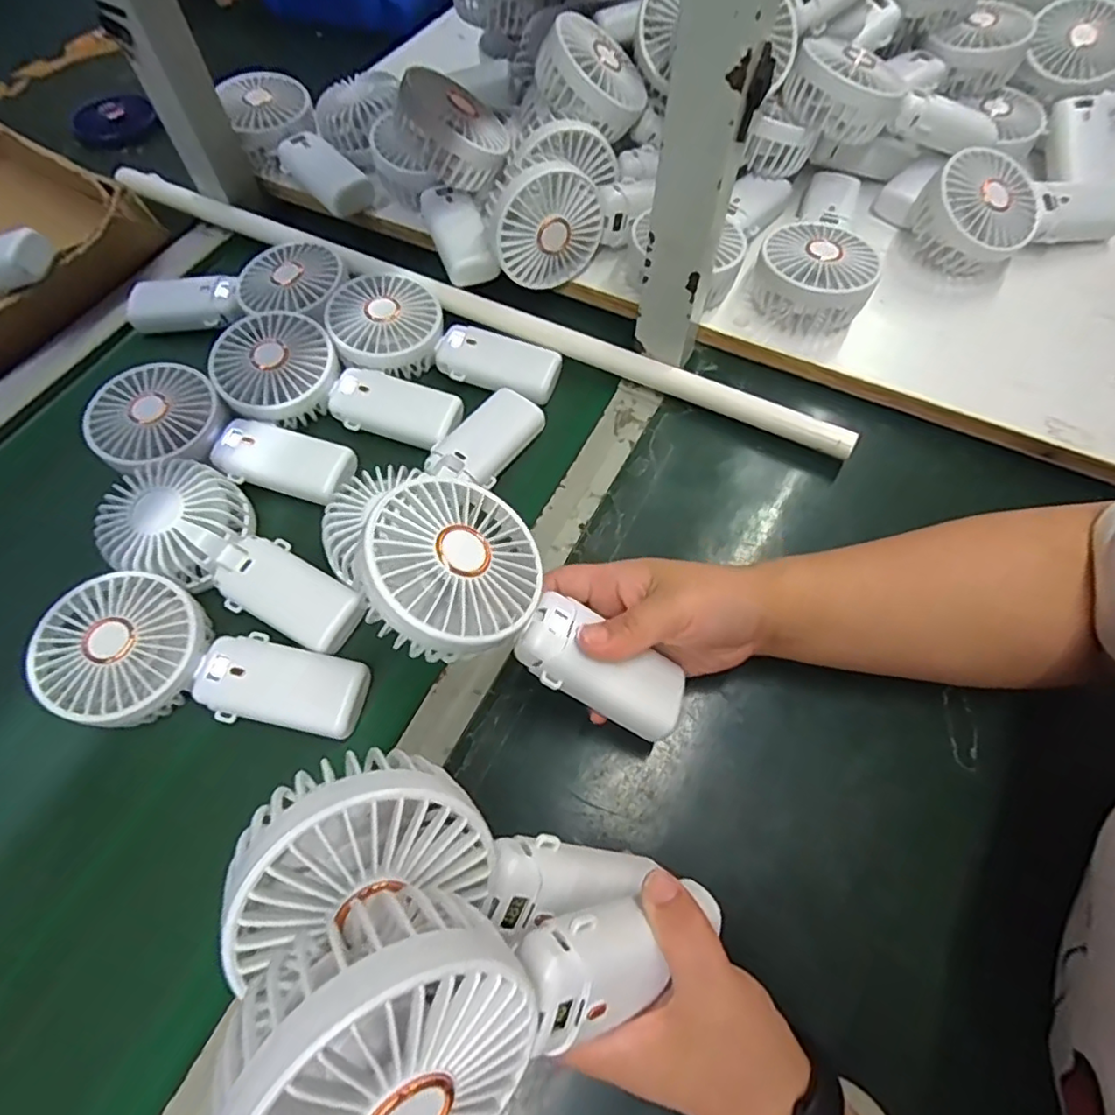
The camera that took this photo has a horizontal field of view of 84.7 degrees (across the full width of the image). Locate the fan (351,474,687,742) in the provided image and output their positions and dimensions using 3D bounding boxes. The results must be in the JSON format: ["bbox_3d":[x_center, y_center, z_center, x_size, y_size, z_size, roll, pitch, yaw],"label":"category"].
[{"bbox_3d":[-0.016,0.026,0.315,0.175,0.039,0.089,26,56,-22],"label":"fan"}]

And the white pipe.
[{"bbox_3d":[-0.091,-0.216,0.500,0.670,0.026,0.021,24,66,13],"label":"white pipe"}]

